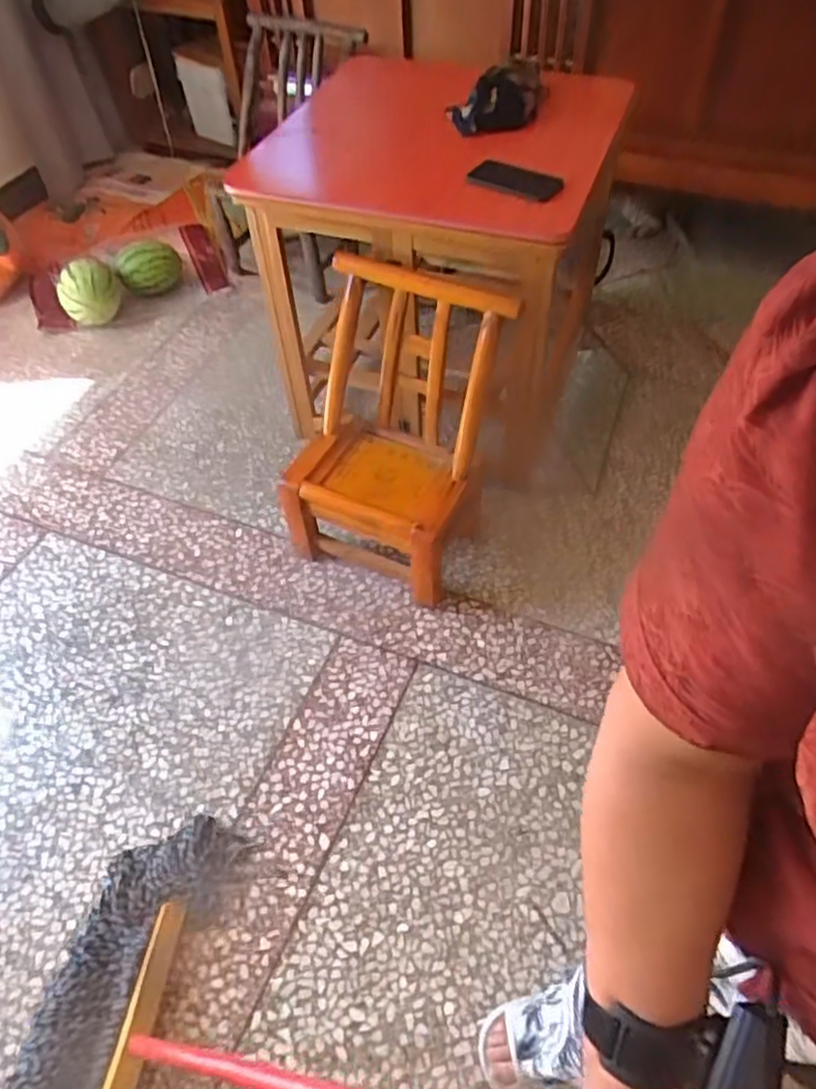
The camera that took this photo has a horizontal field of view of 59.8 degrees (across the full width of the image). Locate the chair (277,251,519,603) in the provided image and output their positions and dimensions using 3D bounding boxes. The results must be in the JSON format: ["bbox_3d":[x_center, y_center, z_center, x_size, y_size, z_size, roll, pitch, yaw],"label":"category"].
[{"bbox_3d":[-0.034,-0.201,1.378,0.346,0.543,0.336,23,57,18],"label":"chair"}]

